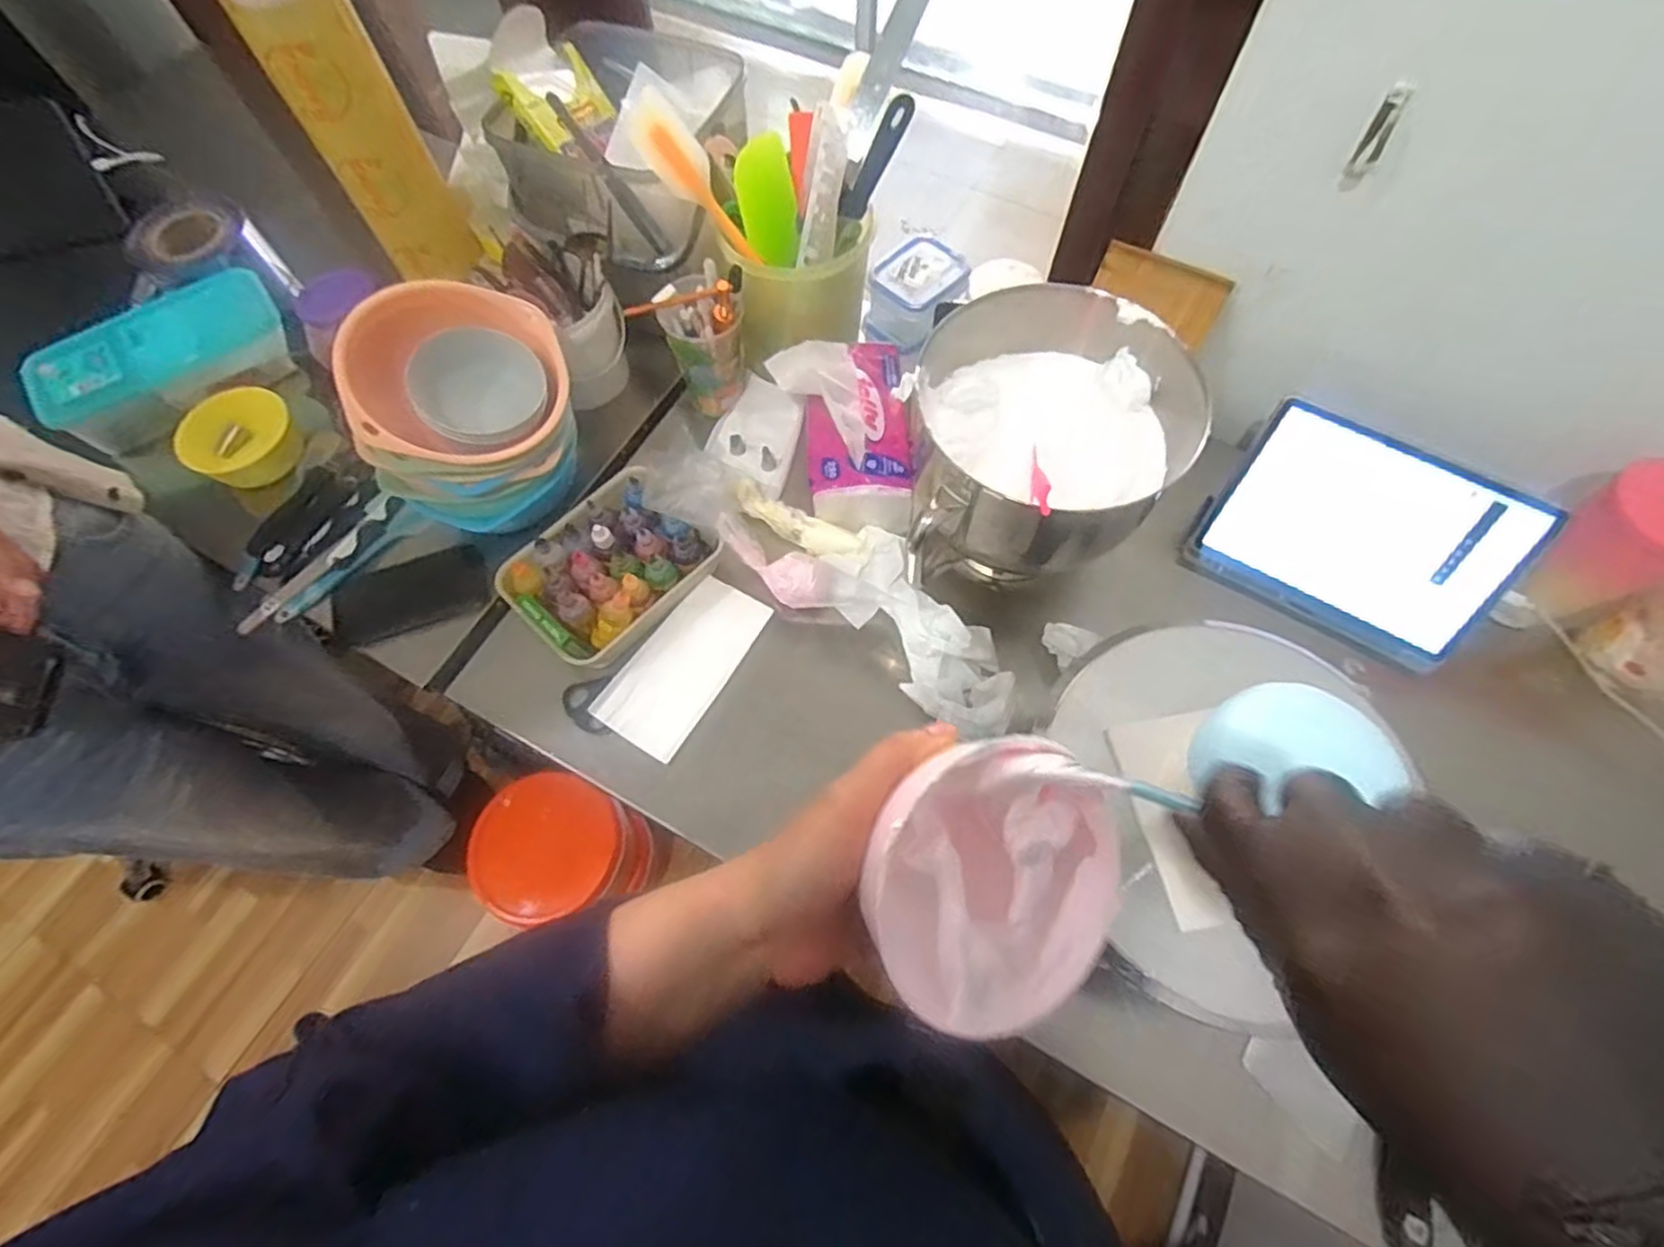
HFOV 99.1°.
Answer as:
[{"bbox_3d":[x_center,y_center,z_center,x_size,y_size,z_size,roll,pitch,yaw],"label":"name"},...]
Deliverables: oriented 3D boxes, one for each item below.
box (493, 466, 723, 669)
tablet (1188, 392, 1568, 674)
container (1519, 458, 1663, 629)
[{"bbox_3d":[-0.227,-0.056,0.726,0.144,0.070,0.192,39,72,16],"label":"box"},{"bbox_3d":[0.512,-0.085,0.694,0.251,0.183,0.018,30,26,18],"label":"tablet"},{"bbox_3d":[0.682,-0.064,0.625,0.093,0.146,0.092,-22,68,-9],"label":"container"}]

